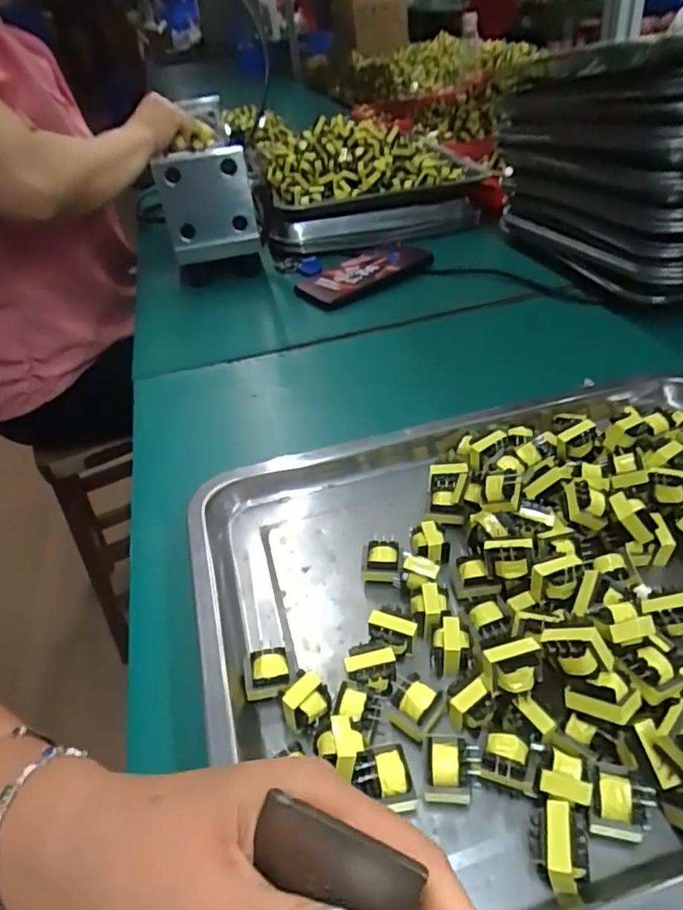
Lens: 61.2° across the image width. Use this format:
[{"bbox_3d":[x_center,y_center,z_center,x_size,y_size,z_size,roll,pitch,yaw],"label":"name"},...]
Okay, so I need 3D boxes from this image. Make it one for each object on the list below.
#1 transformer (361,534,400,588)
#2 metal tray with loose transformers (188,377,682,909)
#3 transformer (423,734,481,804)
[{"bbox_3d":[0.023,0.061,0.334,0.021,0.019,0.021,0,39,10],"label":"transformer"},{"bbox_3d":[0.122,0.055,0.306,0.396,0.035,0.289,-14,39,-8],"label":"metal tray with loose transformers"},{"bbox_3d":[0.046,0.132,0.242,0.022,0.017,0.025,0,40,10],"label":"transformer"}]

